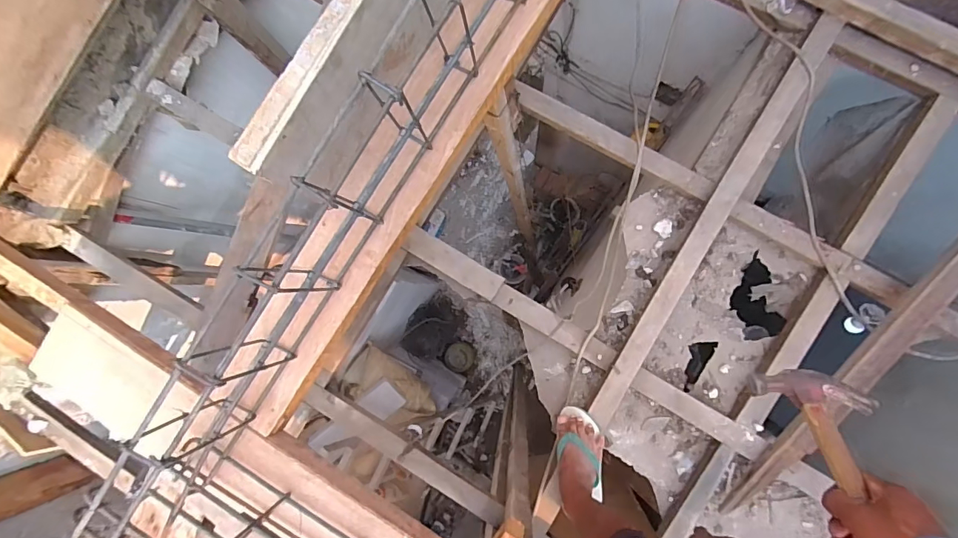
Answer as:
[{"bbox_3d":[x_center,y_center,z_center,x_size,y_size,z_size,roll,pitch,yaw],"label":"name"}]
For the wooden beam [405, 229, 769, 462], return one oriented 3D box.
[{"bbox_3d":[0.248,0.184,1.176,1.027,0.047,0.078,31,90,7],"label":"wooden beam"}]

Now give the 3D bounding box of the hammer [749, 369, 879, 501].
[{"bbox_3d":[0.398,0.224,0.484,0.116,0.027,0.277,2,43,6],"label":"hammer"}]

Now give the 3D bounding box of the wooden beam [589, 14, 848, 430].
[{"bbox_3d":[0.586,-0.109,1.140,0.090,0.090,1.141,29,90,7],"label":"wooden beam"}]

